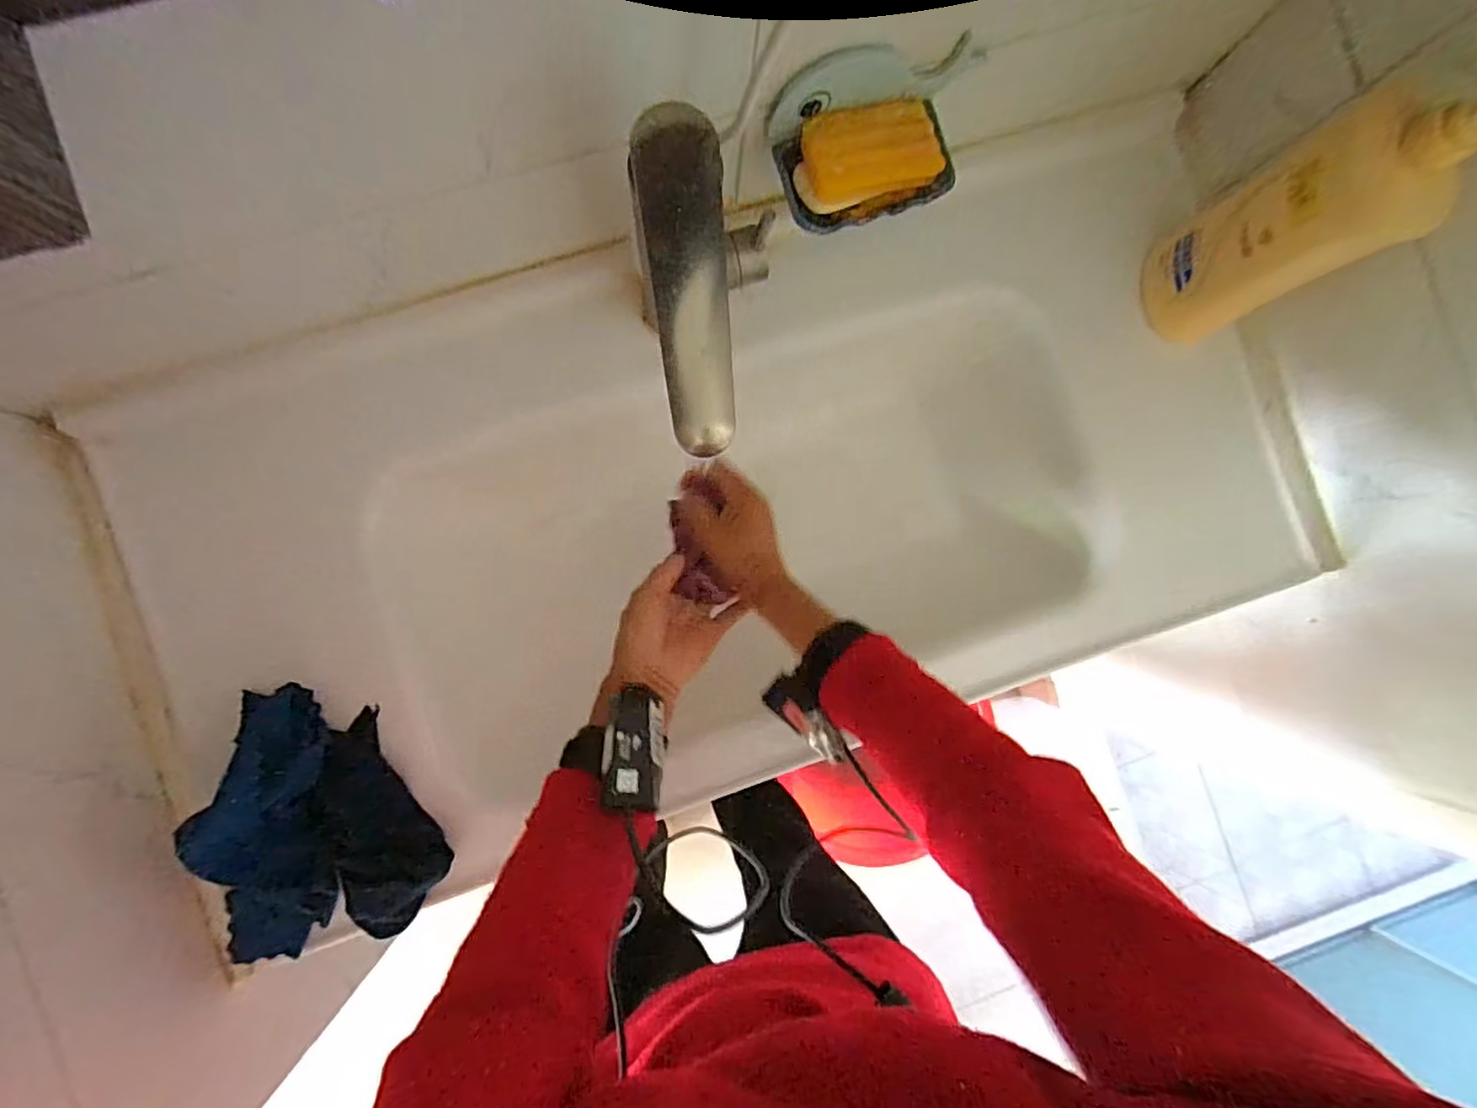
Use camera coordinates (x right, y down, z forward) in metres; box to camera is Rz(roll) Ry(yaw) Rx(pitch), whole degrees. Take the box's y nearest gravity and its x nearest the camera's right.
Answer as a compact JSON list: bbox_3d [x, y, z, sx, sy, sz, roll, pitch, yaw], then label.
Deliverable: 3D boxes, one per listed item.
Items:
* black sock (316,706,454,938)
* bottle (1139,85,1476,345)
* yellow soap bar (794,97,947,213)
[{"bbox_3d":[-0.289,0.214,0.495,0.075,0.015,0.158,-28,85,-24],"label":"black sock"},{"bbox_3d":[0.430,-0.252,0.464,0.103,0.246,0.094,-28,89,-5],"label":"bottle"},{"bbox_3d":[0.093,-0.291,0.452,0.103,0.028,0.058,-16,118,1],"label":"yellow soap bar"}]

